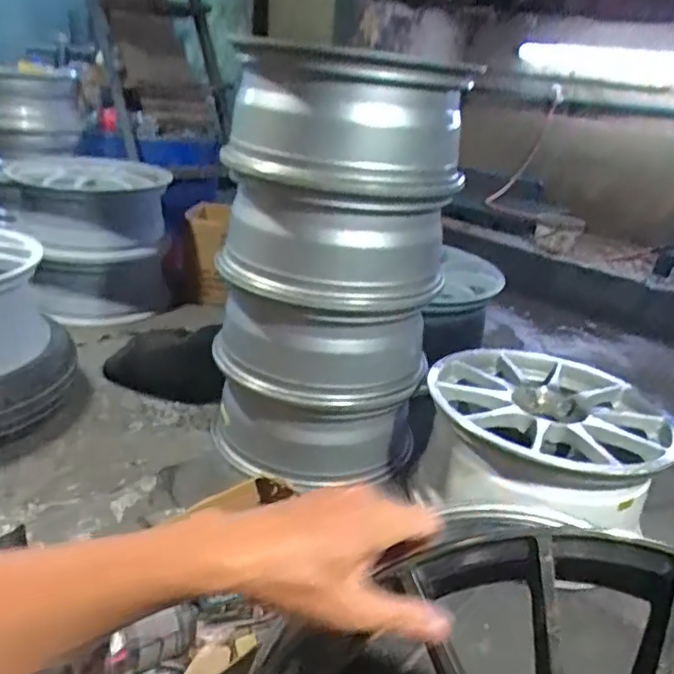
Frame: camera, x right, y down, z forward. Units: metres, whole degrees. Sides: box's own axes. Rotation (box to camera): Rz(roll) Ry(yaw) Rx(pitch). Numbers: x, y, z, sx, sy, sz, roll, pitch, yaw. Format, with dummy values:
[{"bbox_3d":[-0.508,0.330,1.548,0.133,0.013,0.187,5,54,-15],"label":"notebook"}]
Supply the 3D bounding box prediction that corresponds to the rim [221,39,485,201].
[{"bbox_3d":[0.012,-0.384,1.084,0.335,0.205,0.347,-9,28,-28],"label":"rim"}]

